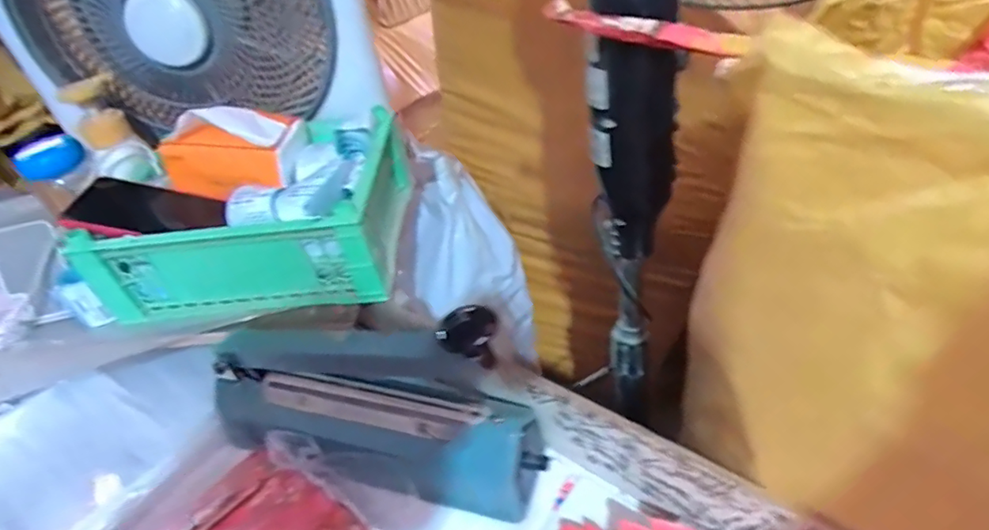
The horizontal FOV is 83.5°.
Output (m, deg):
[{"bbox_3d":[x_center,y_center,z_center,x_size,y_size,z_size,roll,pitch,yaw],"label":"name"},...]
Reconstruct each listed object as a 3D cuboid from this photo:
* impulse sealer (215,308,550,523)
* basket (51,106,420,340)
[{"bbox_3d":[-0.118,0.111,0.479,0.310,0.176,0.106,4,41,11],"label":"impulse sealer"},{"bbox_3d":[-0.257,-0.051,0.601,0.291,0.113,0.208,-6,40,0],"label":"basket"}]

